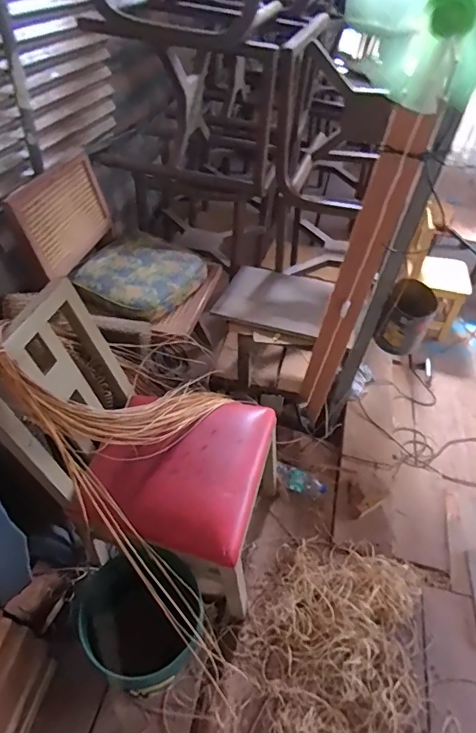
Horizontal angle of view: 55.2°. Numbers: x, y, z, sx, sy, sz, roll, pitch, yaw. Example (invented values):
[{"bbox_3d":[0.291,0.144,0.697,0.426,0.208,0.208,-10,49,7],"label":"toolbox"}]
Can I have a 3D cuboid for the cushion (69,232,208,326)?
[{"bbox_3d":[-0.381,-0.356,1.737,0.422,0.124,0.444,32,51,22],"label":"cushion"}]

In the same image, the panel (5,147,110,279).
[{"bbox_3d":[-0.602,-0.531,1.613,0.042,0.307,0.419,11,51,24],"label":"panel"}]

